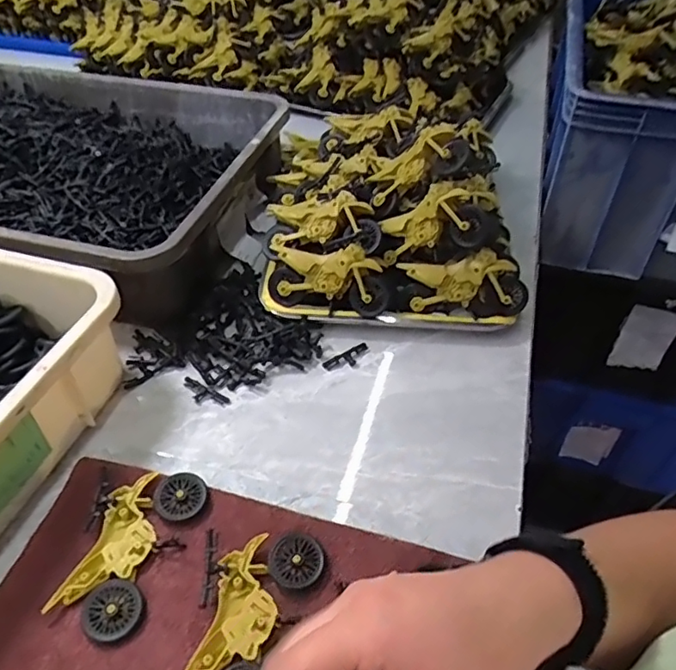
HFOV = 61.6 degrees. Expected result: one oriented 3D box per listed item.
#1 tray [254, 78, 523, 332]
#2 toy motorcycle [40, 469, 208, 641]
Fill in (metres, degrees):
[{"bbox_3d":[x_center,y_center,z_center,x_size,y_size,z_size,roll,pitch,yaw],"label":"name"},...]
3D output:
[{"bbox_3d":[0.054,-0.154,0.615,0.262,0.119,0.295,3,45,3],"label":"tray"},{"bbox_3d":[-0.142,0.145,0.392,0.073,0.015,0.113,5,45,5],"label":"toy motorcycle"}]

